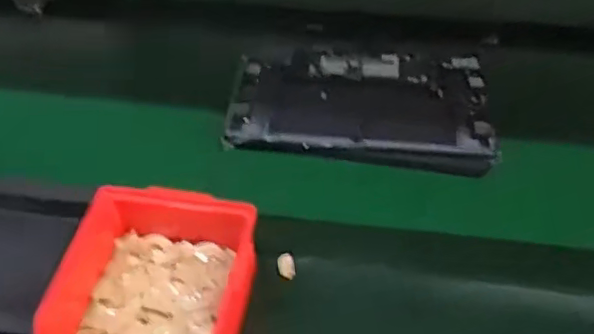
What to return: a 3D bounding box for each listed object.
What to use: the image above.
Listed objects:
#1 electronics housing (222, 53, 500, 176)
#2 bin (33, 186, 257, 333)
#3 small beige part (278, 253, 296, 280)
[{"bbox_3d":[0.065,-0.067,0.631,0.256,0.025,0.163,6,45,7],"label":"electronics housing"},{"bbox_3d":[-0.095,0.085,0.441,0.130,0.061,0.141,8,45,9],"label":"bin"},{"bbox_3d":[-0.008,0.078,0.491,0.013,0.011,0.020,-7,45,-6],"label":"small beige part"}]

